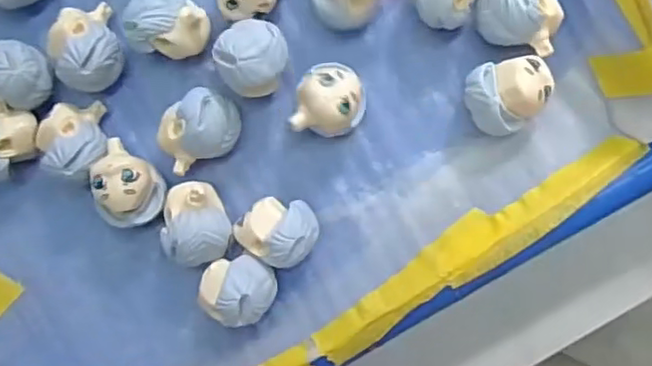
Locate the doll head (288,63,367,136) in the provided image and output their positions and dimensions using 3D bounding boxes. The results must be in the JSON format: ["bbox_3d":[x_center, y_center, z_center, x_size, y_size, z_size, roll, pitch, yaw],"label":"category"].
[{"bbox_3d":[0.002,-0.028,0.218,0.022,0.028,0.023,0,95,4],"label":"doll head"}]

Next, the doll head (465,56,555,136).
[{"bbox_3d":[0.061,-0.030,0.217,0.028,0.022,0.023,-27,92,5],"label":"doll head"}]

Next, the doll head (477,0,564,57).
[{"bbox_3d":[0.064,-0.056,0.215,0.027,0.022,0.023,25,96,1],"label":"doll head"}]

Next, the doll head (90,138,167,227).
[{"bbox_3d":[-0.068,0.000,0.223,0.019,0.024,0.029,-22,93,5],"label":"doll head"}]

